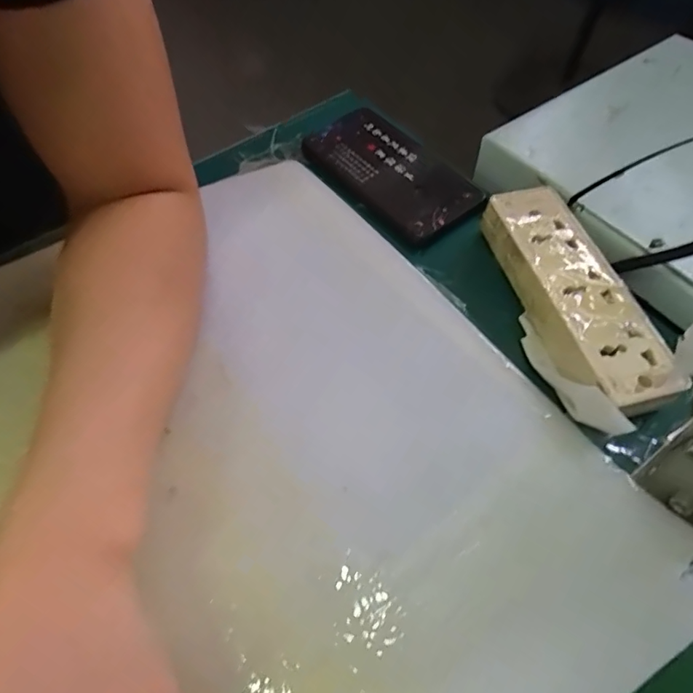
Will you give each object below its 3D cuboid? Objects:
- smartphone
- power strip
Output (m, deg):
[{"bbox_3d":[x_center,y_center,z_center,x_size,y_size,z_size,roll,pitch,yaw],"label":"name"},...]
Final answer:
[{"bbox_3d":[0.032,-0.147,0.395,0.083,0.006,0.156,-36,65,-18],"label":"smartphone"},{"bbox_3d":[0.144,-0.033,0.313,0.052,0.033,0.165,-13,60,-6],"label":"power strip"}]

